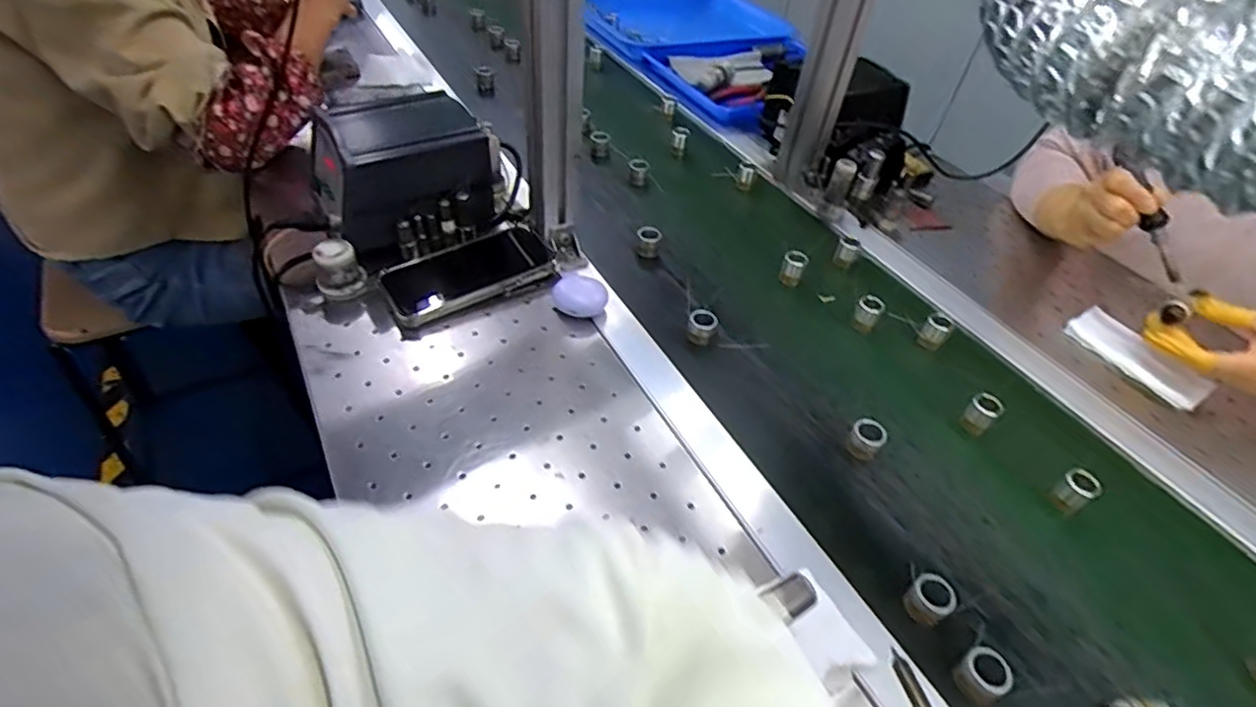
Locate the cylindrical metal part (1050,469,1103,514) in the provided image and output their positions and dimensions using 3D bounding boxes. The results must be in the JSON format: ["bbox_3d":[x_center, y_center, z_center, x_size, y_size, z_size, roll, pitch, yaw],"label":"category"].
[{"bbox_3d":[0.349,0.108,0.484,0.019,0.031,0.024,-22,52,-26],"label":"cylindrical metal part"}]

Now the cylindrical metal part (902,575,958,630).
[{"bbox_3d":[0.201,0.164,0.412,0.021,0.026,0.025,-21,52,-25],"label":"cylindrical metal part"}]

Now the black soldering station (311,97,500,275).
[{"bbox_3d":[-0.227,-0.188,0.651,0.177,0.115,0.152,-16,50,-21],"label":"black soldering station"}]

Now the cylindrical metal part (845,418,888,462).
[{"bbox_3d":[0.195,0.070,0.504,0.026,0.020,0.030,30,50,21],"label":"cylindrical metal part"}]

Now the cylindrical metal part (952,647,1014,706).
[{"bbox_3d":[0.220,0.198,0.381,0.025,0.022,0.025,-21,52,-25],"label":"cylindrical metal part"}]

